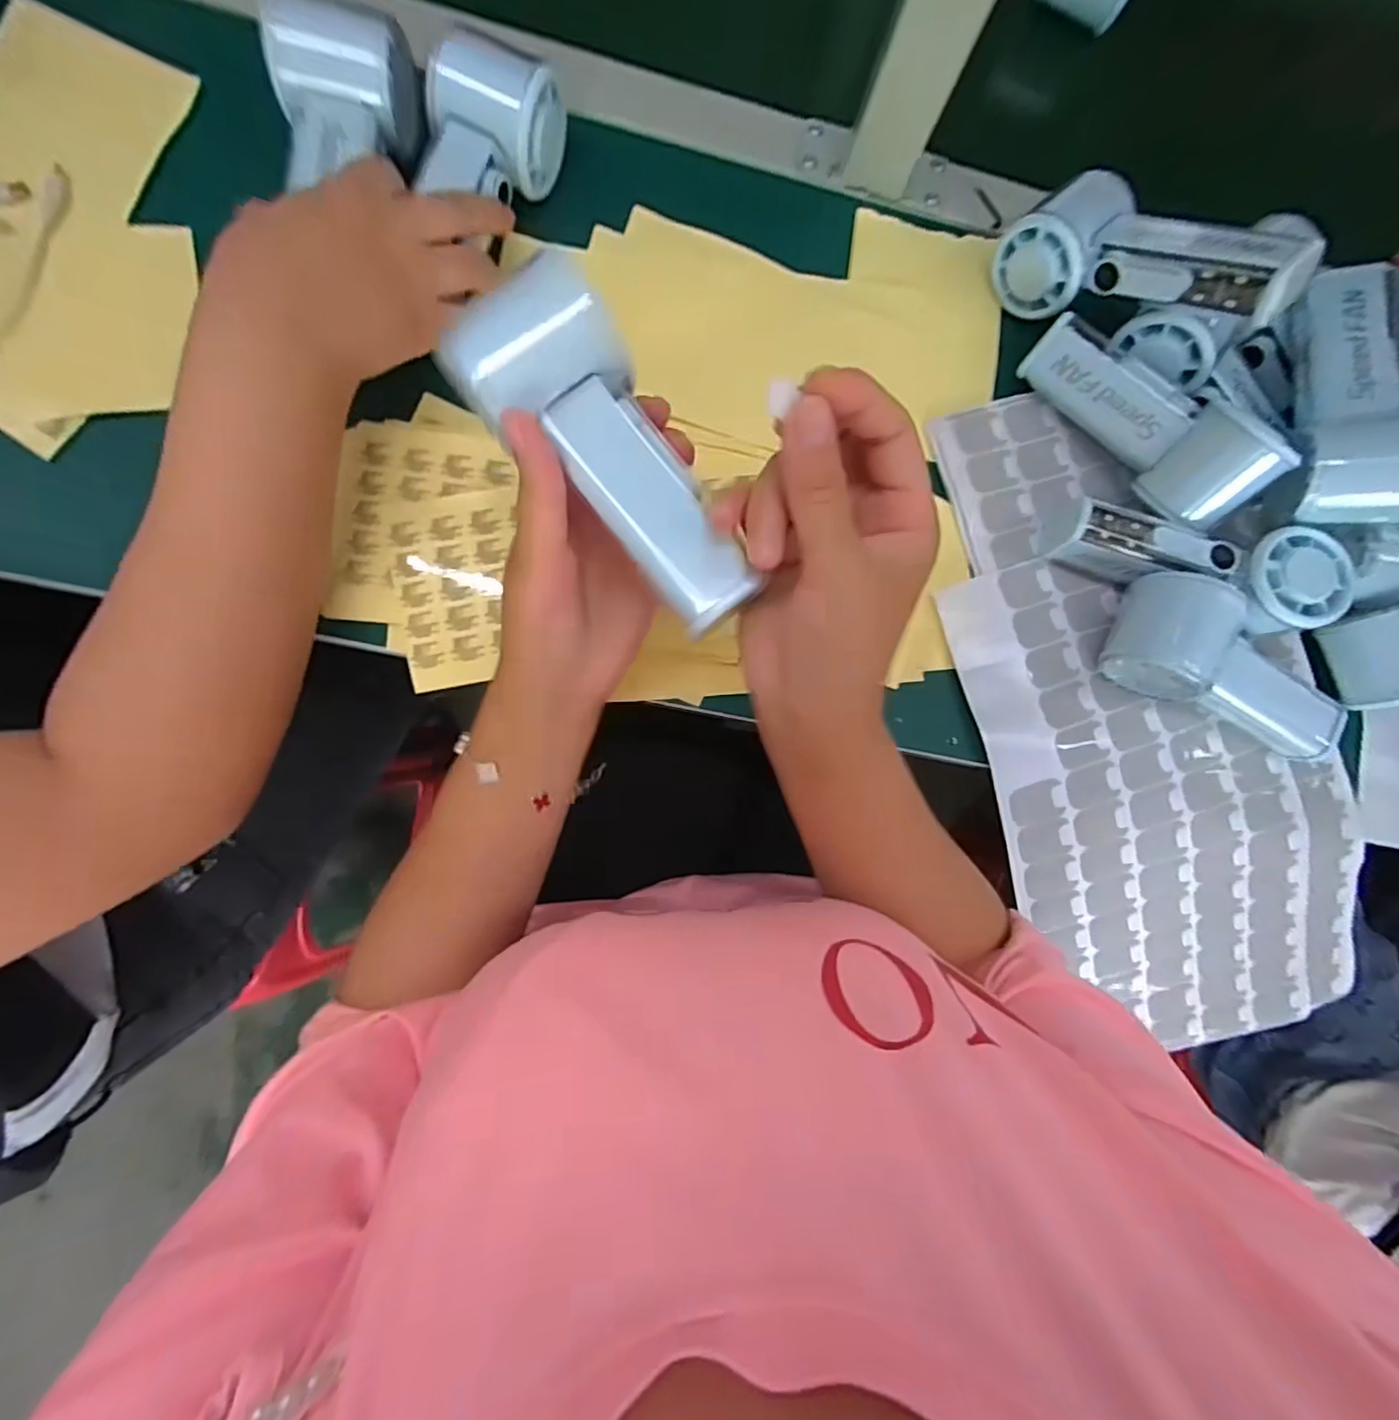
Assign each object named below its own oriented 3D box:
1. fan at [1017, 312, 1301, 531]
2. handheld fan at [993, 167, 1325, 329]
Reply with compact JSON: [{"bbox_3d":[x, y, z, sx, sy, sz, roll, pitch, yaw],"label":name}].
[{"bbox_3d":[0.268,-0.178,0.359,0.059,0.048,0.151,-42,78,-9],"label":"fan"},{"bbox_3d":[0.260,-0.262,0.348,0.159,0.051,0.064,35,79,31],"label":"handheld fan"}]

